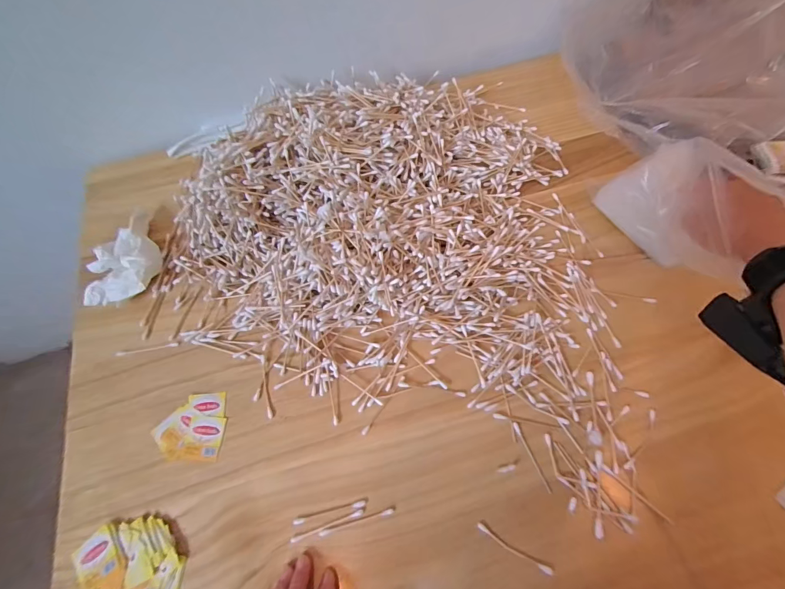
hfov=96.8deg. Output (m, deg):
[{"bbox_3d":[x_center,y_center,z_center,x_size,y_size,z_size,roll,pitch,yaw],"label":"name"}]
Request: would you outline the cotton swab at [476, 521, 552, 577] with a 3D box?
[{"bbox_3d":[0.111,0.231,0.316,0.071,0.006,0.007,27,72,14],"label":"cotton swab"}]

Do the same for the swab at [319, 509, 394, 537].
[{"bbox_3d":[-0.034,0.217,0.332,0.072,0.004,0.005,-16,67,-3],"label":"swab"}]

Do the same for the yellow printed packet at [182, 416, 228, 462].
[{"bbox_3d":[-0.198,0.152,0.369,0.040,0.007,0.042,0,62,6],"label":"yellow printed packet"}]

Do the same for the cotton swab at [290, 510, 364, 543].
[{"bbox_3d":[-0.062,0.220,0.331,0.071,0.006,0.005,-19,68,-4],"label":"cotton swab"}]

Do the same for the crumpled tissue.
[{"bbox_3d":[-0.334,-0.050,0.434,0.076,0.027,0.119,-8,67,1],"label":"crumpled tissue"}]

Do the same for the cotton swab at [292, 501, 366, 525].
[{"bbox_3d":[-0.060,0.210,0.337,0.070,0.009,0.005,-14,67,-2],"label":"cotton swab"}]

